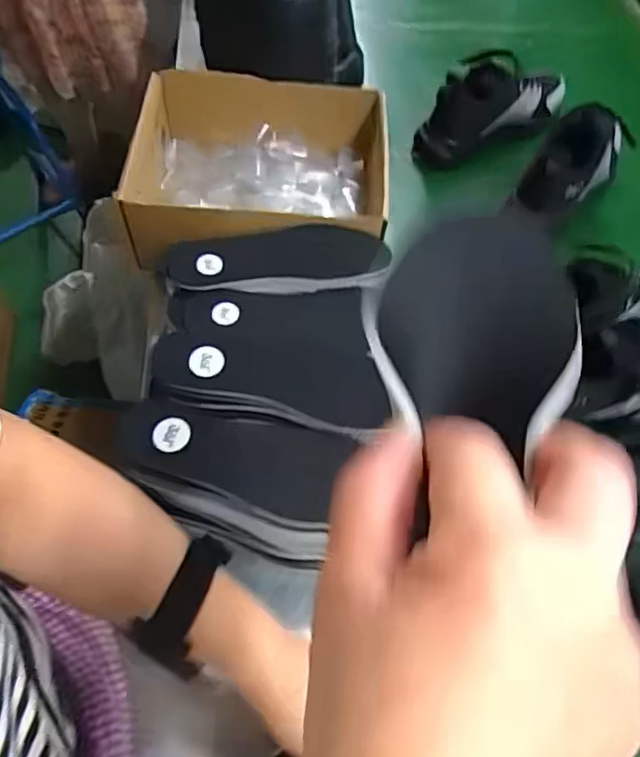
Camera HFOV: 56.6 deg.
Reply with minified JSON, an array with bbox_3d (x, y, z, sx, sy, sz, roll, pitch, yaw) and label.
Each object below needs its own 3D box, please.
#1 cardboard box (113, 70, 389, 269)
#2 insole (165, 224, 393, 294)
[{"bbox_3d":[-0.068,-0.229,0.663,0.255,0.098,0.266,3,59,0],"label":"cardboard box"},{"bbox_3d":[-0.041,-0.110,0.556,0.201,0.018,0.071,-7,59,-6],"label":"insole"}]

